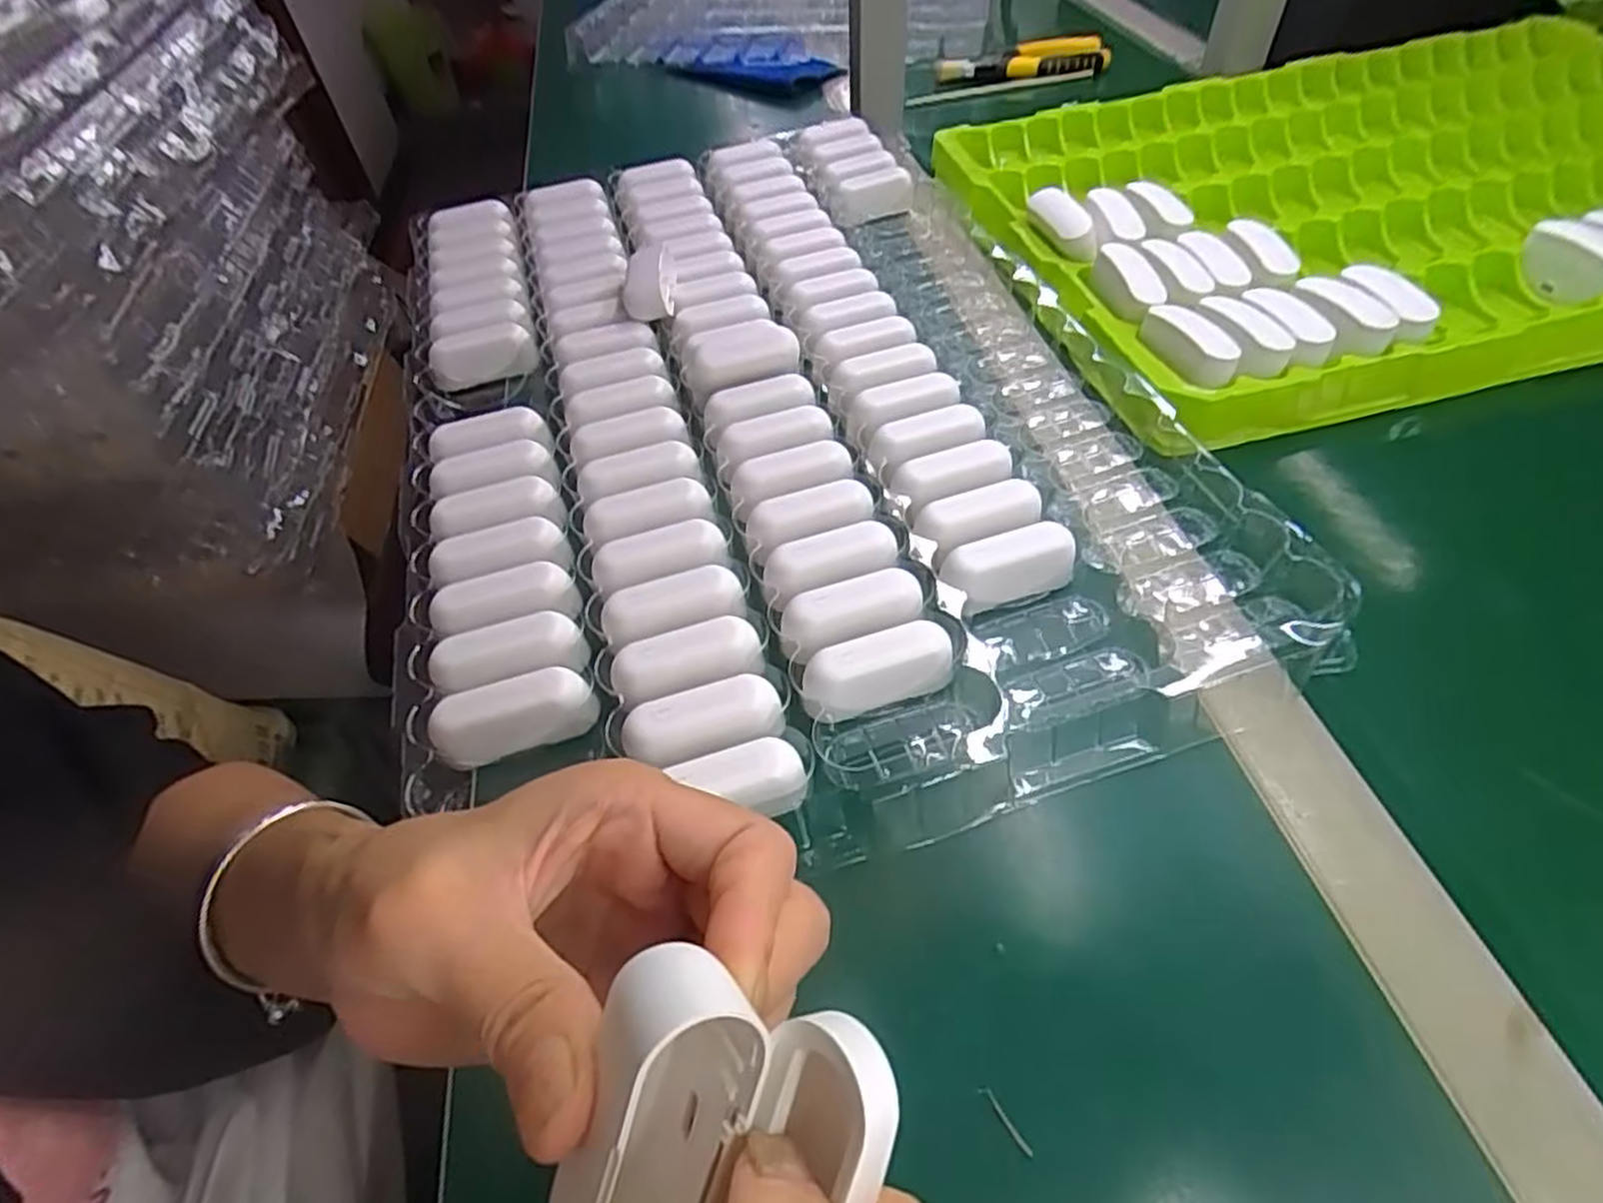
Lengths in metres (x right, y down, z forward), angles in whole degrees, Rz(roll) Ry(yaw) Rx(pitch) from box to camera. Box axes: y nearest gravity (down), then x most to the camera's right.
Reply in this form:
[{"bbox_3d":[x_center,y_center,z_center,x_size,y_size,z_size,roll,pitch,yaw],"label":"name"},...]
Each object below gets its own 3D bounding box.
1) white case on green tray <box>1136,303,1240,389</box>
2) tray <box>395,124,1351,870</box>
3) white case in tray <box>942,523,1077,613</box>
[{"bbox_3d":[0.215,-0.141,0.416,0.026,0.017,0.063,-10,50,-3],"label":"white case on green tray"},{"bbox_3d":[-0.030,-0.131,0.446,0.377,0.039,0.559,-16,51,-8],"label":"tray"},{"bbox_3d":[0.092,-0.014,0.343,0.059,0.028,0.021,-17,51,-9],"label":"white case in tray"}]

